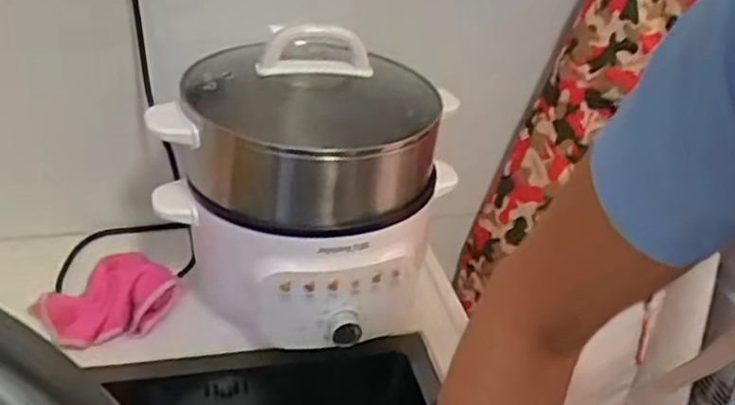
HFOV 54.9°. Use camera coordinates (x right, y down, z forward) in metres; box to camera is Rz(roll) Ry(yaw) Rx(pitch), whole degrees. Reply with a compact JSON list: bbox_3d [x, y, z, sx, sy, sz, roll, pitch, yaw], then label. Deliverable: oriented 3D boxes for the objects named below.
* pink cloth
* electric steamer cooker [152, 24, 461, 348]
[{"bbox_3d":[-0.269,0.097,0.736,0.107,0.050,0.120,27,37,35],"label":"pink cloth"},{"bbox_3d":[-0.064,-0.034,0.727,0.270,0.250,0.249,3,30,-2],"label":"electric steamer cooker"}]

